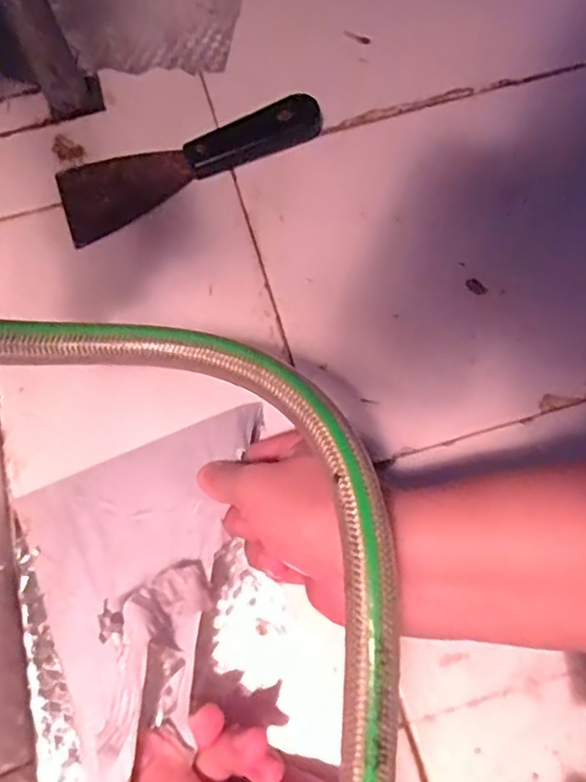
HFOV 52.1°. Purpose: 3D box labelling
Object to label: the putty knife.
[{"bbox_3d":[-0.074,-0.172,0.434,0.195,0.021,0.060,-22,70,-6],"label":"putty knife"}]

